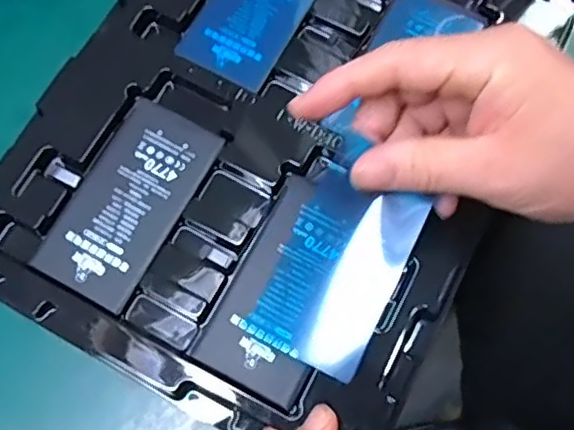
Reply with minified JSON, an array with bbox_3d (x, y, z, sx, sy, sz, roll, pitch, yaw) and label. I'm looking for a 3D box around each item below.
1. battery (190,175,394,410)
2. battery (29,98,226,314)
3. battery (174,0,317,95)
[{"bbox_3d":[0.003,0.033,0.280,0.052,0.004,0.097,28,75,9],"label":"battery"},{"bbox_3d":[-0.075,-0.008,0.290,0.050,0.004,0.097,27,75,9],"label":"battery"},{"bbox_3d":[-0.015,-0.113,0.325,0.051,0.004,0.095,27,75,9],"label":"battery"}]

